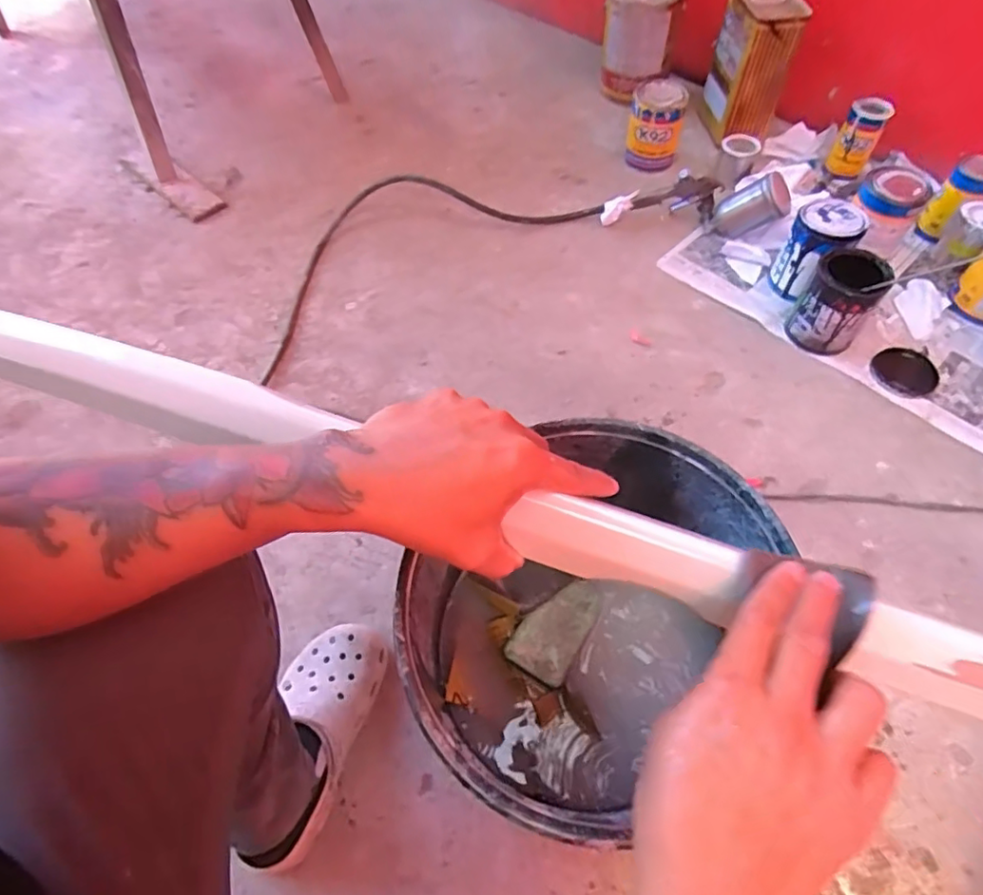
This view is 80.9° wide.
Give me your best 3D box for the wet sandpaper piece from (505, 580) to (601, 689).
[{"bbox_3d":[0.065,0.172,0.558,0.056,0.012,0.103,32,65,21],"label":"wet sandpaper piece"}]

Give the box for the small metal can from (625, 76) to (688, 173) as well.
[{"bbox_3d":[0.333,-0.662,1.176,0.104,0.137,0.111,9,59,9],"label":"small metal can"}]

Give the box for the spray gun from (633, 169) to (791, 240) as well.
[{"bbox_3d":[0.407,-0.456,1.071,0.260,0.110,0.095,24,61,32],"label":"spray gun"}]

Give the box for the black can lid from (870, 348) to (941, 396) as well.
[{"bbox_3d":[0.650,-0.118,0.907,0.098,0.006,0.089,4,58,6],"label":"black can lid"}]

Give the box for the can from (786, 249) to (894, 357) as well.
[{"bbox_3d":[0.543,-0.228,0.907,0.100,0.131,0.100,37,67,23],"label":"can"}]

